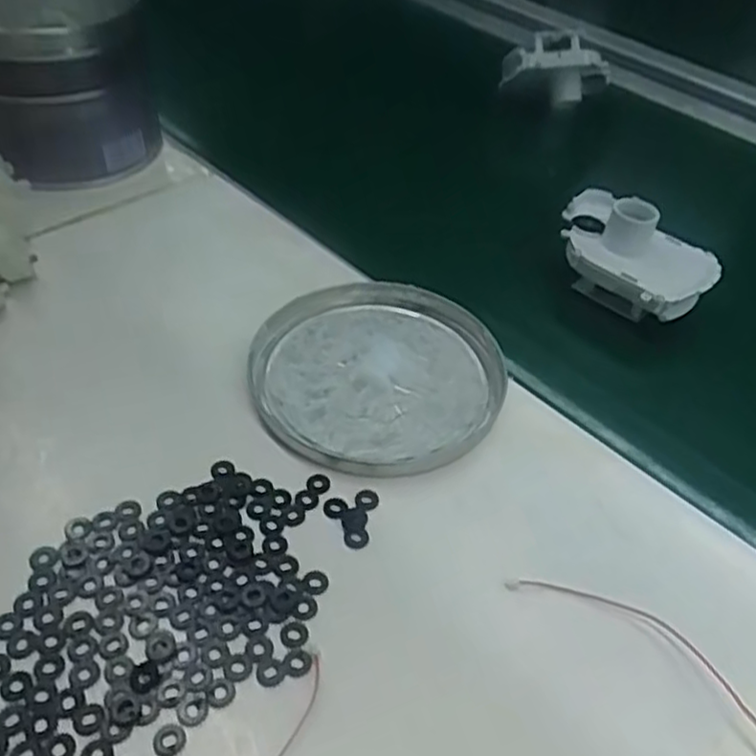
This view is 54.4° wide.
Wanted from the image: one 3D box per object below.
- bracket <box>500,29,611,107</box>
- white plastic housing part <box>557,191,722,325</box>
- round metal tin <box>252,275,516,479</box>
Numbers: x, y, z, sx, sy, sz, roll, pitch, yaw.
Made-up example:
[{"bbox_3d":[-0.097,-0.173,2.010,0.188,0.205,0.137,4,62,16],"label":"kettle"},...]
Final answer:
[{"bbox_3d":[0.161,-0.273,0.658,0.096,0.062,0.030,4,44,-2],"label":"bracket"},{"bbox_3d":[0.157,-0.078,0.455,0.068,0.055,0.101,-29,54,-31],"label":"white plastic housing part"},{"bbox_3d":[0.001,-0.005,0.385,0.128,0.013,0.126,3,44,-3],"label":"round metal tin"}]

